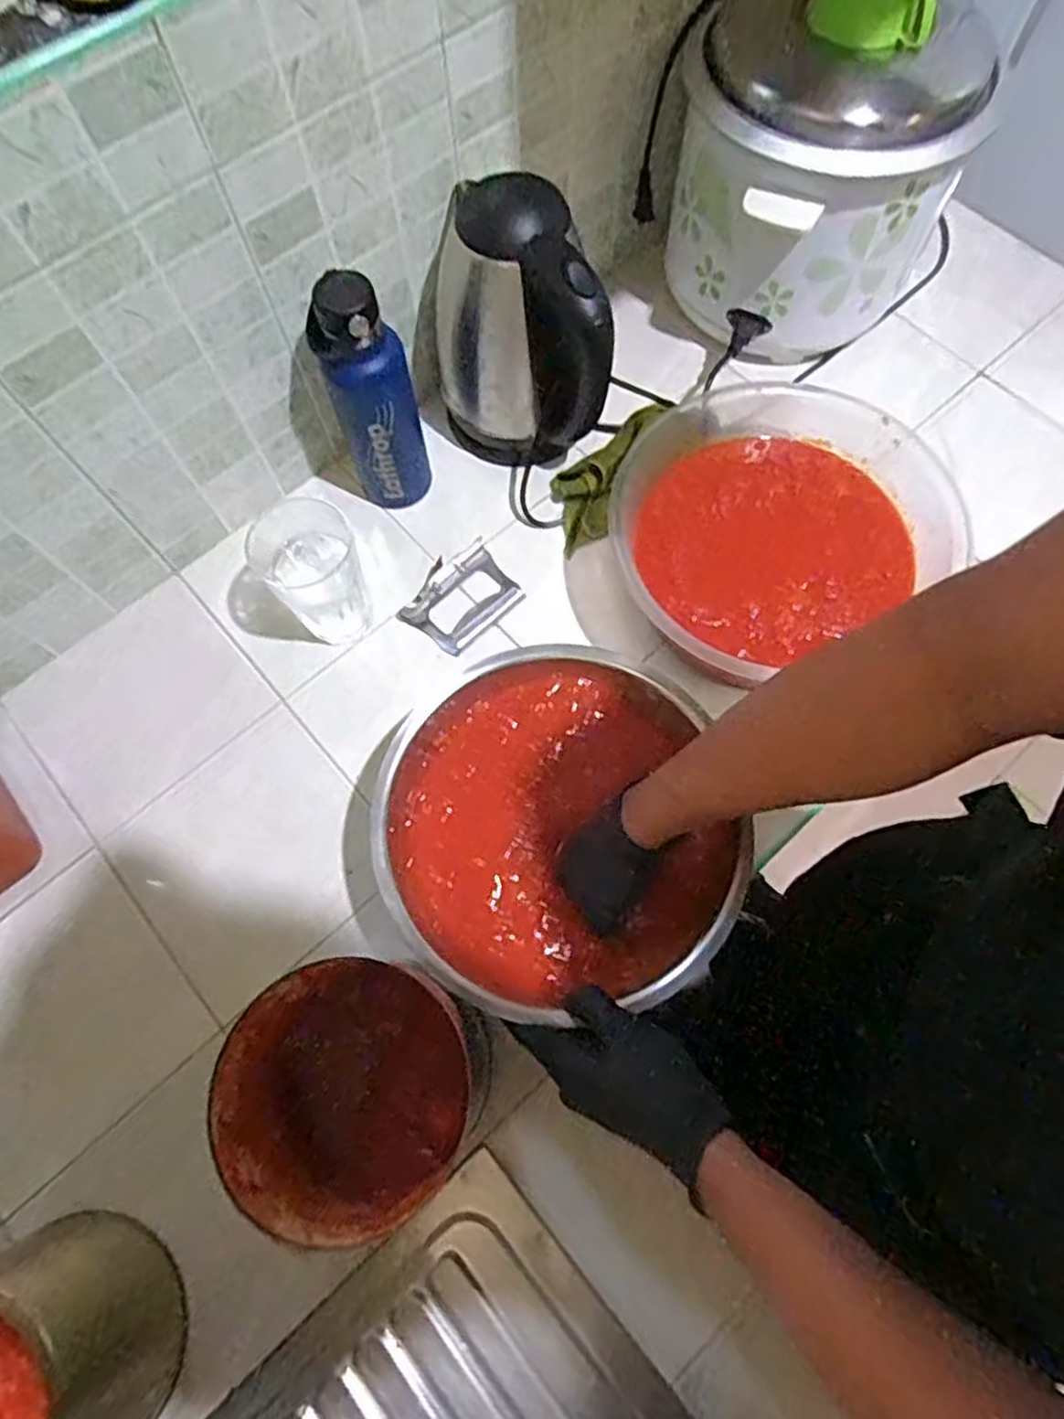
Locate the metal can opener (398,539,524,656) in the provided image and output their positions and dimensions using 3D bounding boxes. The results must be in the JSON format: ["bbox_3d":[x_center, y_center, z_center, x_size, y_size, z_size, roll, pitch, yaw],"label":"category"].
[{"bbox_3d":[-0.069,-0.109,0.709,0.107,0.010,0.083,-41,74,-12],"label":"metal can opener"}]

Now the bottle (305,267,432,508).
[{"bbox_3d":[-0.140,-0.268,0.655,0.063,0.229,0.066,0,70,1],"label":"bottle"}]

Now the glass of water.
[{"bbox_3d":[-0.195,-0.119,0.665,0.079,0.110,0.092,-42,75,-12],"label":"glass of water"}]

